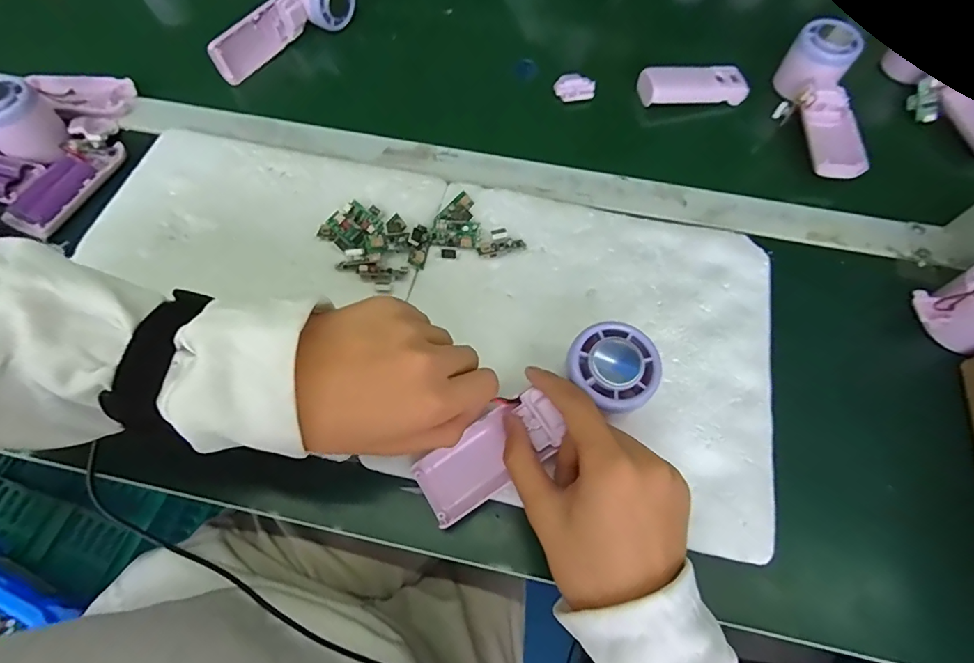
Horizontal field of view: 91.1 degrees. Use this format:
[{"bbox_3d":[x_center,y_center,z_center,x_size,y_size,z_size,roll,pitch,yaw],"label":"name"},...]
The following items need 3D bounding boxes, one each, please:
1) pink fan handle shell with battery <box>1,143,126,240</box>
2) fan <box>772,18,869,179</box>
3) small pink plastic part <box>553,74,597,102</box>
[{"bbox_3d":[-0.366,-0.129,0.414,0.042,0.015,0.108,17,65,8],"label":"pink fan handle shell with battery"},{"bbox_3d":[0.312,-0.214,0.445,0.064,0.056,0.154,9,64,4],"label":"fan"},{"bbox_3d":[0.090,-0.251,0.491,0.040,0.010,0.031,-4,64,-3],"label":"small pink plastic part"}]

